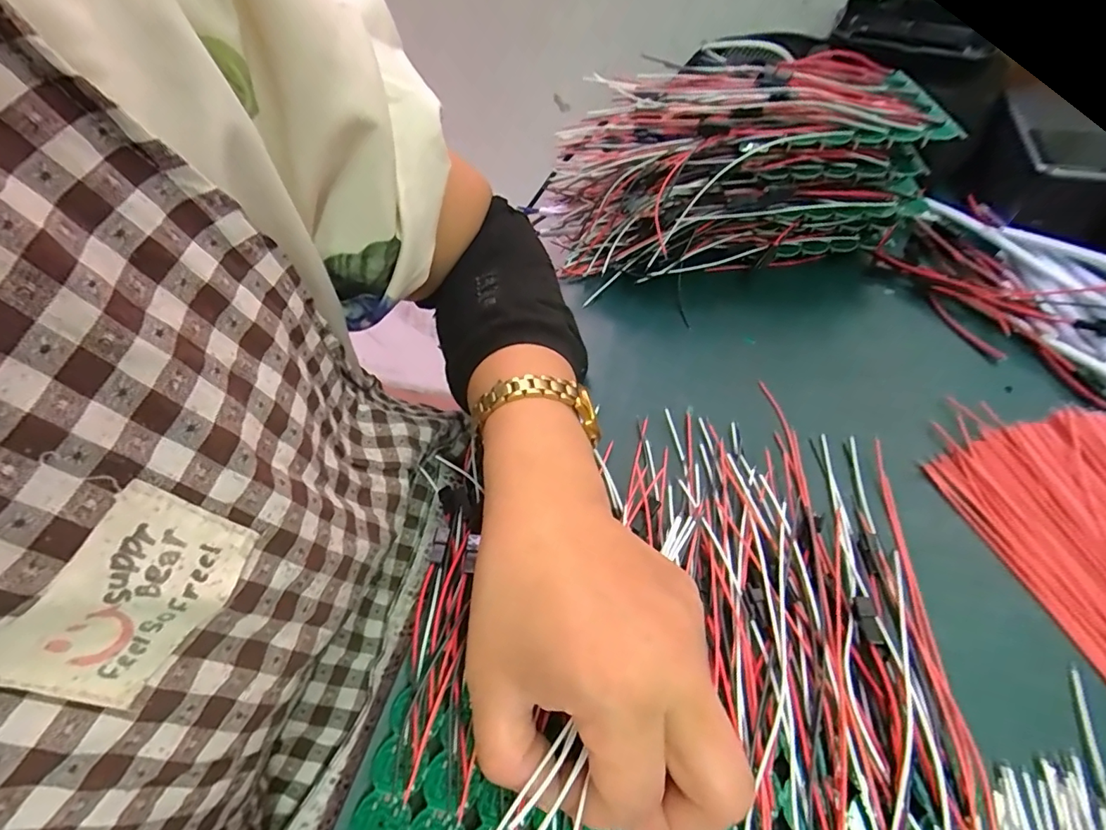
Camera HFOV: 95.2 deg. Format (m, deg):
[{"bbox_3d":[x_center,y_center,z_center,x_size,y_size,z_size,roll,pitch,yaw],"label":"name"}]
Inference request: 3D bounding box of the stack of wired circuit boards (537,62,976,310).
[{"bbox_3d":[0.110,-0.160,0.335,0.231,0.097,0.105,-1,57,8],"label":"stack of wired circuit boards"}]

